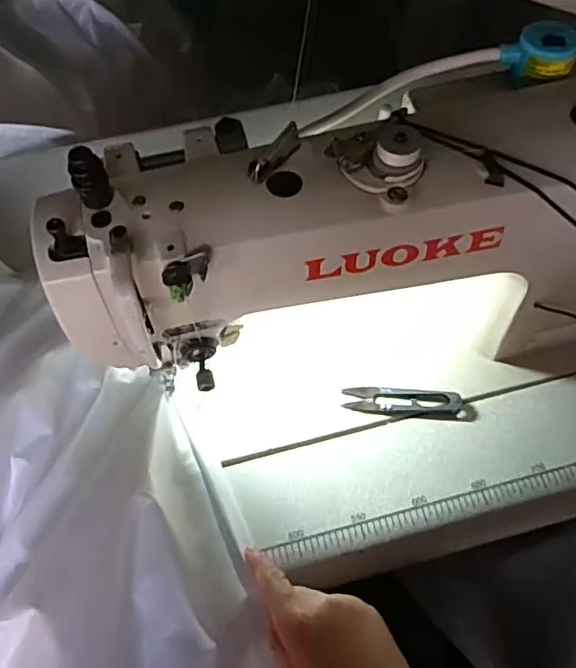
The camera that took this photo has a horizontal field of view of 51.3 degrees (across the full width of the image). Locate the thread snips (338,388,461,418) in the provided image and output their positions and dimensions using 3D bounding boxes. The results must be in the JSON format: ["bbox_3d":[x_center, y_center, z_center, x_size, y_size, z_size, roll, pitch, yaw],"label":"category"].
[{"bbox_3d":[0.097,0.057,0.506,0.098,0.008,0.024,5,61,5],"label":"thread snips"}]

